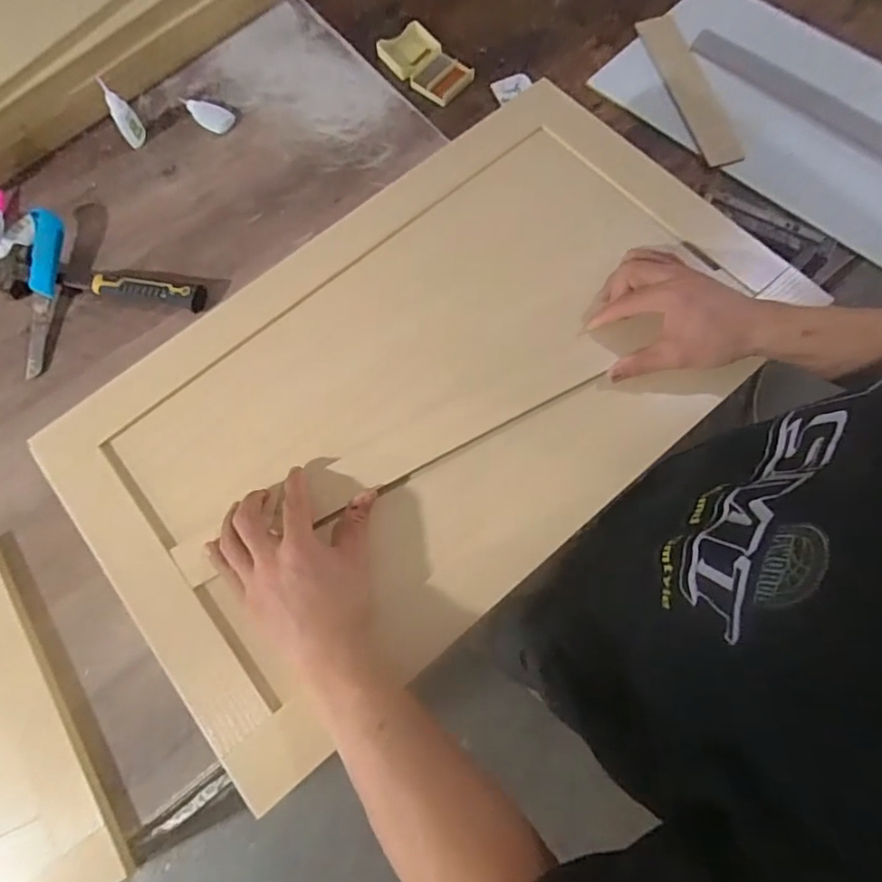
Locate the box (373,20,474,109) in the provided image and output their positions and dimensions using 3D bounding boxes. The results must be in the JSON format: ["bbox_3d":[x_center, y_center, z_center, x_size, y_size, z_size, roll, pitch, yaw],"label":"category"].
[{"bbox_3d":[-0.023,-0.570,0.819,0.078,0.022,0.142,-41,76,-10],"label":"box"}]

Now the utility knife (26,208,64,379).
[{"bbox_3d":[-0.525,-0.200,0.710,0.034,0.029,0.225,-6,73,0],"label":"utility knife"}]

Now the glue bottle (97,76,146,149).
[{"bbox_3d":[-0.454,-0.465,0.770,0.031,0.083,0.023,-34,74,-8],"label":"glue bottle"}]

